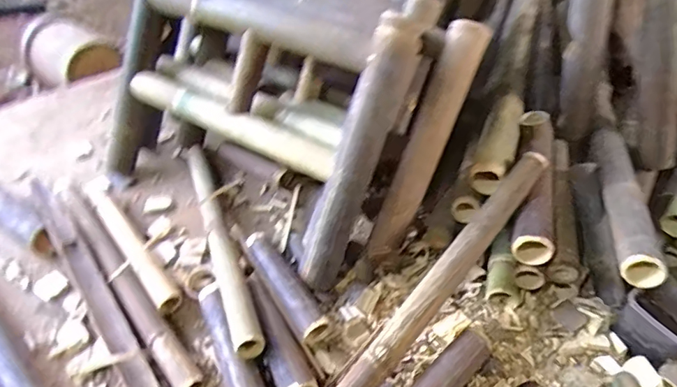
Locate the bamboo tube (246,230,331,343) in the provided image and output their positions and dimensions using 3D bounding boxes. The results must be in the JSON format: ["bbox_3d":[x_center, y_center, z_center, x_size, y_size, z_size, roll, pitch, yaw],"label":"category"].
[{"bbox_3d":[-0.108,0.181,0.946,0.069,0.068,0.273,-23,47,-24],"label":"bamboo tube"}]

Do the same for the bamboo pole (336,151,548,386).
[{"bbox_3d":[0.183,0.152,0.845,0.058,0.043,0.652,32,67,31],"label":"bamboo pole"}]

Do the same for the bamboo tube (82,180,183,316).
[{"bbox_3d":[-0.469,0.095,1.059,0.055,0.060,0.479,-28,49,-28],"label":"bamboo tube"}]

